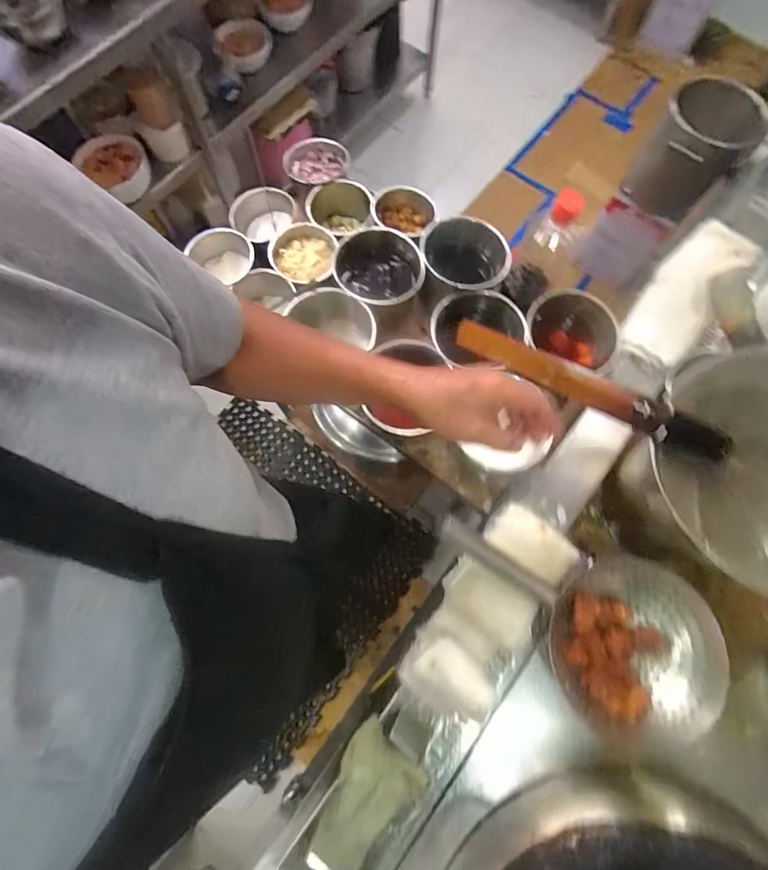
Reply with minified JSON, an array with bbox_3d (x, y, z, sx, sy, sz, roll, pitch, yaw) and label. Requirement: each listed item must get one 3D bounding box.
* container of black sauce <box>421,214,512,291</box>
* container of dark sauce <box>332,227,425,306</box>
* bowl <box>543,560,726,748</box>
[{"bbox_3d":[0.139,-0.302,0.769,0.149,0.108,0.143,8,74,1],"label":"container of black sauce"},{"bbox_3d":[-0.014,-0.282,0.740,0.153,0.089,0.152,26,76,6],"label":"container of dark sauce"},{"bbox_3d":[0.342,0.289,0.587,0.209,0.070,0.214,6,66,6],"label":"bowl"}]

